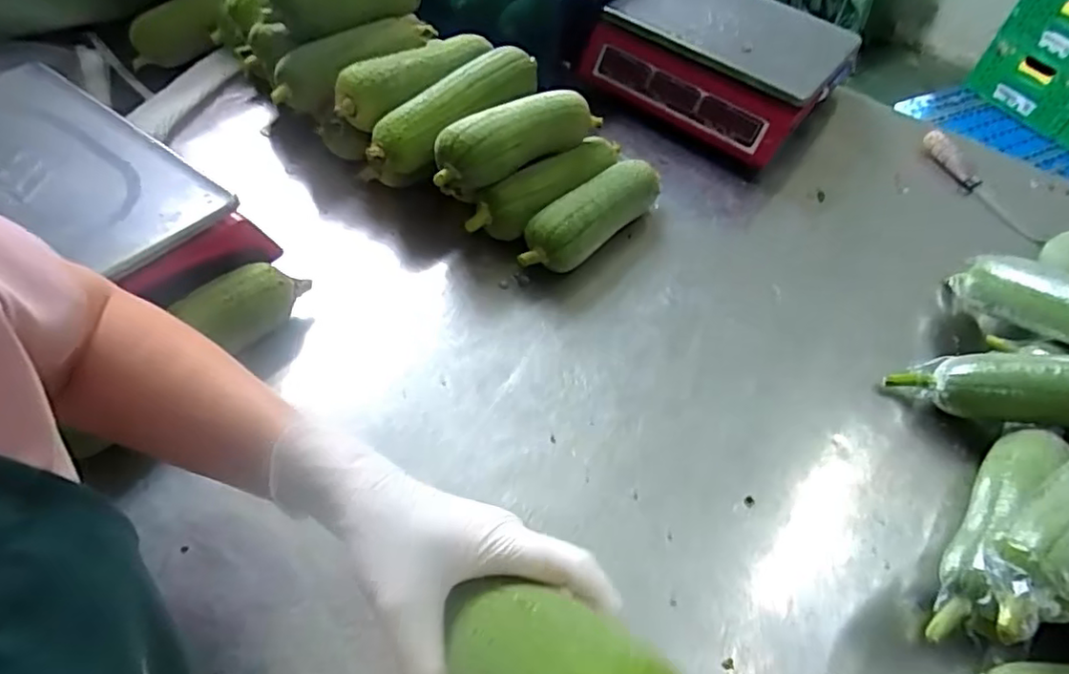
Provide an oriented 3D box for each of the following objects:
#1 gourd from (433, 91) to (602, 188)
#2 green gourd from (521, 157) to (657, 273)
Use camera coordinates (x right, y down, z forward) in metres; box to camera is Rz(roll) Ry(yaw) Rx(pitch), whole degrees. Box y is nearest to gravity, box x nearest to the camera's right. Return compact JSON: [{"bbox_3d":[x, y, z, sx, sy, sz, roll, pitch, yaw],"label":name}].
[{"bbox_3d":[-0.015,-0.215,0.641,0.207,0.057,0.057,-34,63,-28],"label":"gourd"},{"bbox_3d":[0.064,-0.127,0.651,0.059,0.070,0.199,38,57,21],"label":"green gourd"}]

